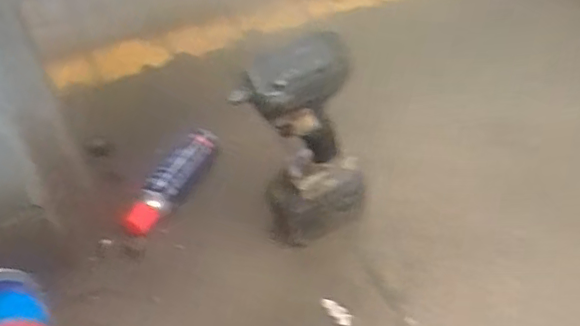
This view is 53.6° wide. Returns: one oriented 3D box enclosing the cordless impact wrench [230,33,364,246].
[{"bbox_3d":[0.023,-0.011,0.711,0.129,0.256,0.104,-22,52,-16],"label":"cordless impact wrench"}]

